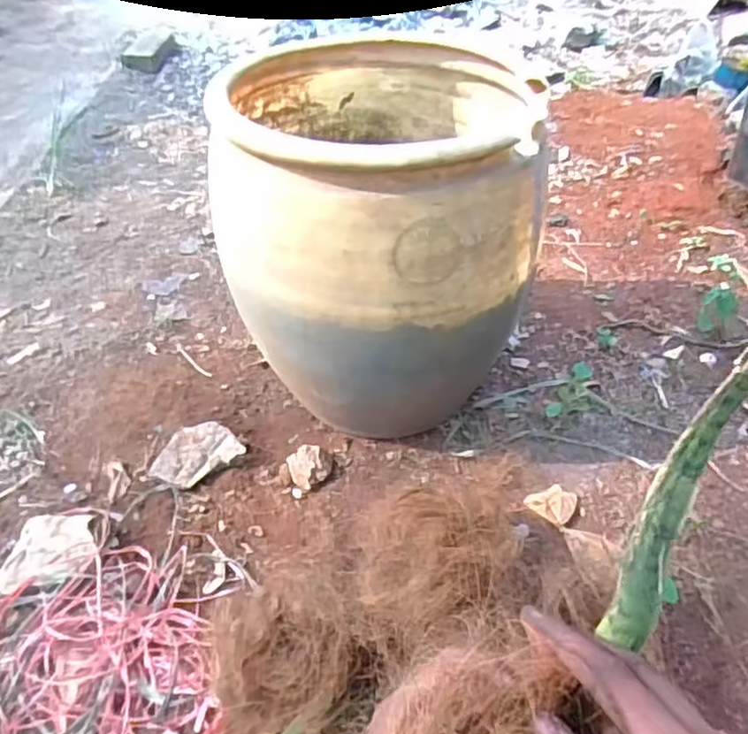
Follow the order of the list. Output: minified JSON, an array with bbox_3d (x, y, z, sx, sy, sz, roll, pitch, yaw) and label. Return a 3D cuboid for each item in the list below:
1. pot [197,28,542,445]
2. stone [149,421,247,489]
[{"bbox_3d":[0.009,-0.190,0.975,0.431,0.448,0.477,10,45,8],"label":"pot"},{"bbox_3d":[-0.273,0.136,0.993,0.133,0.046,0.084,-25,47,-25],"label":"stone"}]

